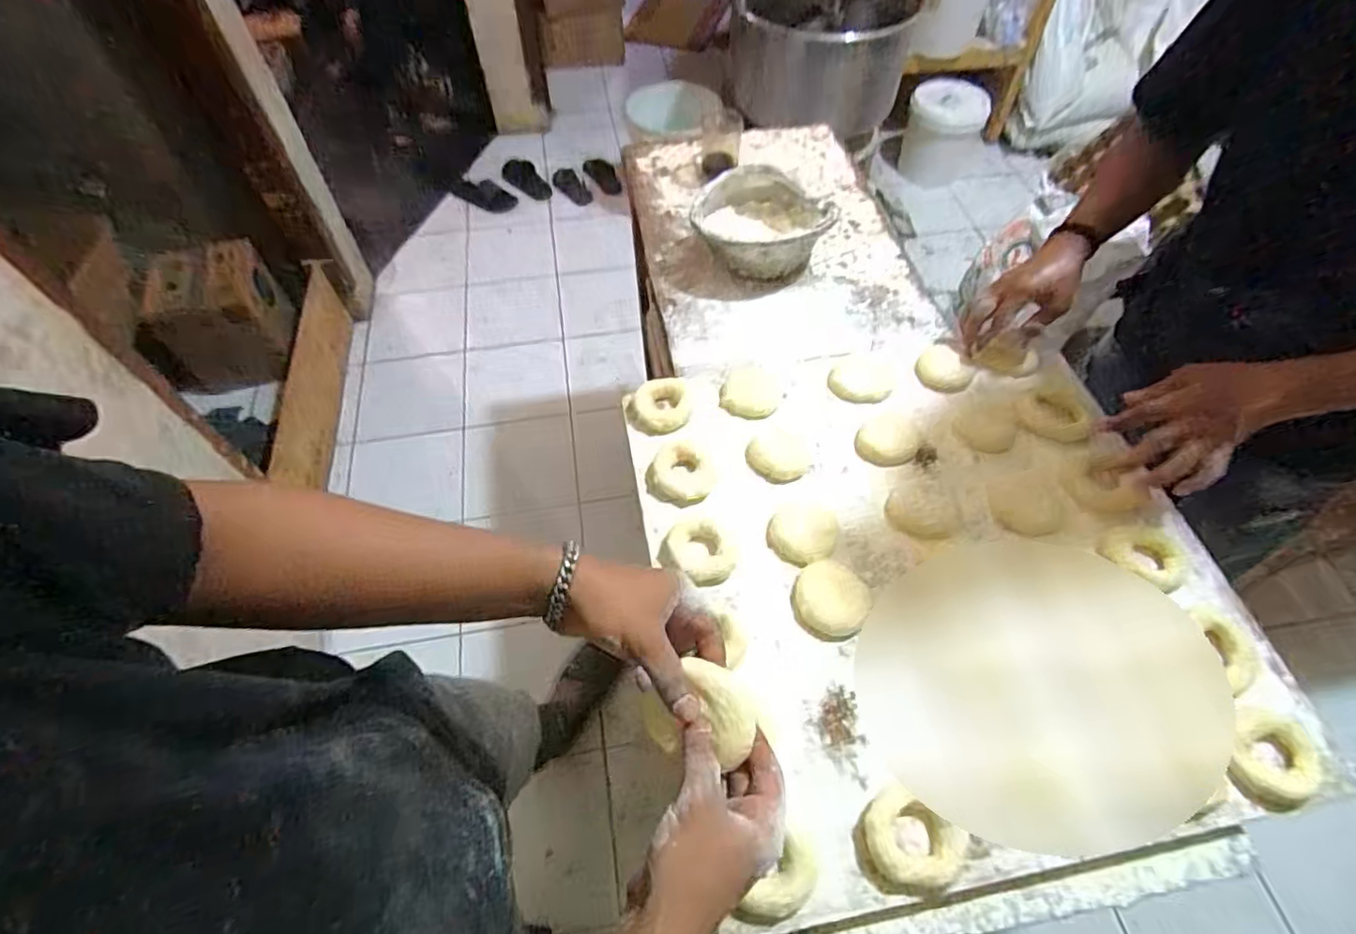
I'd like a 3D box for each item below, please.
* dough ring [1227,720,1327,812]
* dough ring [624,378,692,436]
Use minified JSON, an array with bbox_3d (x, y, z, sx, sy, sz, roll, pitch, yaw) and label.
[{"bbox_3d":[0.526,0.259,0.550,0.078,0.022,0.066,-14,58,-9],"label":"dough ring"},{"bbox_3d":[-0.024,-0.073,0.767,0.079,0.017,0.076,0,57,0],"label":"dough ring"}]

